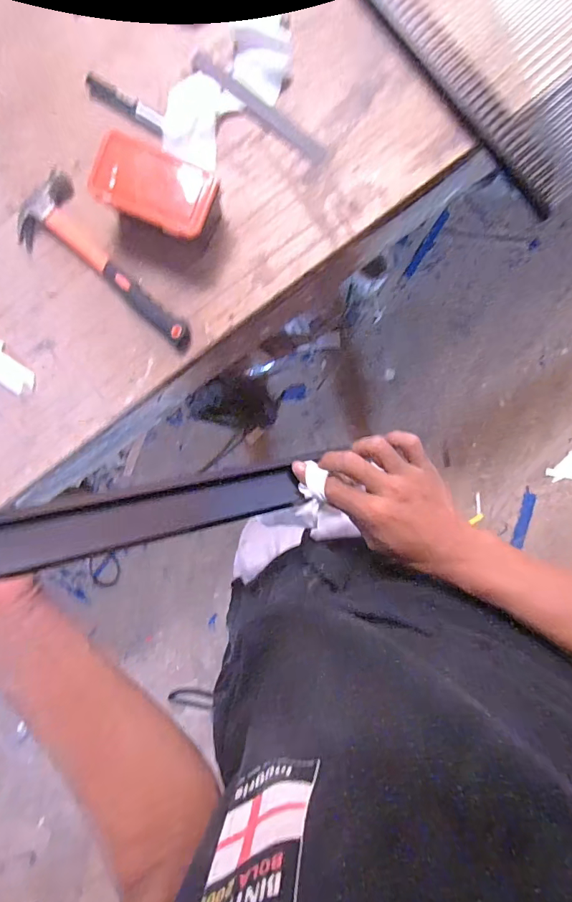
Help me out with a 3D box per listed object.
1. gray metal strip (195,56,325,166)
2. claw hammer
[{"bbox_3d":[-0.034,-0.441,0.548,0.204,0.005,0.020,37,90,-3],"label":"gray metal strip"},{"bbox_3d":[-0.229,-0.232,0.556,0.260,0.024,0.096,44,93,-1],"label":"claw hammer"}]

